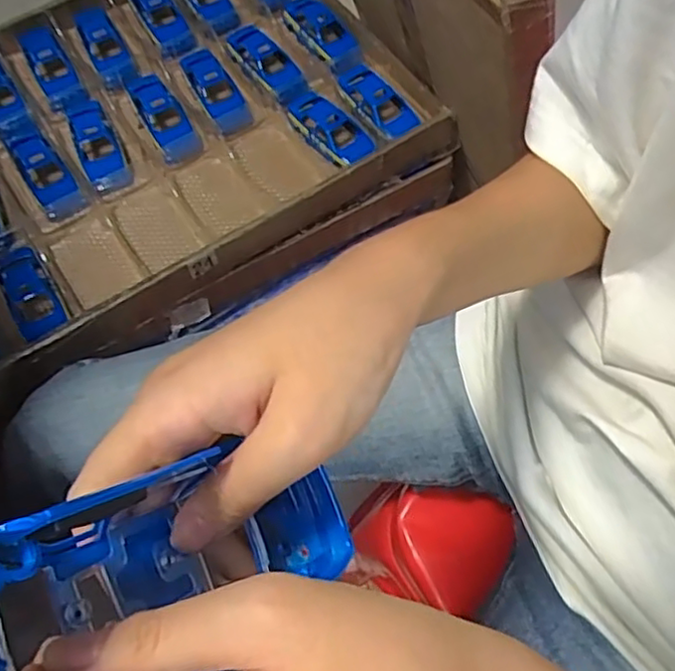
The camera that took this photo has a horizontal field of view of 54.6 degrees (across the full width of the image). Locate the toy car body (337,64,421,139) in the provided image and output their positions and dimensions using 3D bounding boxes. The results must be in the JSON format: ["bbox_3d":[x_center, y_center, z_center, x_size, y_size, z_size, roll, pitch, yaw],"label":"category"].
[{"bbox_3d":[0.053,-0.293,0.819,0.051,0.022,0.124,-32,68,-13],"label":"toy car body"}]

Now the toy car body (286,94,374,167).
[{"bbox_3d":[-0.008,-0.256,0.802,0.051,0.026,0.118,-40,70,-16],"label":"toy car body"}]

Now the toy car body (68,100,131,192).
[{"bbox_3d":[-0.290,-0.229,0.789,0.048,0.028,0.120,-22,66,-9],"label":"toy car body"}]

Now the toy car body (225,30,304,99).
[{"bbox_3d":[-0.089,-0.355,0.845,0.047,0.025,0.142,-33,68,-13],"label":"toy car body"}]

